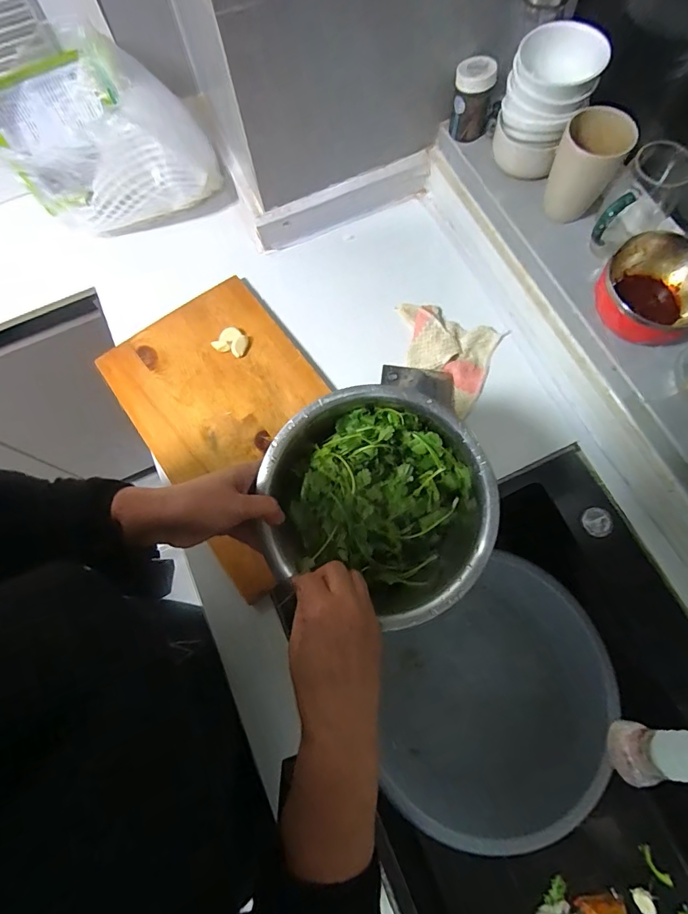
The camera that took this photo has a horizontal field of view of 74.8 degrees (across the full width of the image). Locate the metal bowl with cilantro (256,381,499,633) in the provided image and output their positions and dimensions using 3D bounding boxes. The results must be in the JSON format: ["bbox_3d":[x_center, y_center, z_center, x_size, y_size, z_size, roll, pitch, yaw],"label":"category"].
[{"bbox_3d":[0.032,0.046,0.438,0.218,0.108,0.213,-2,82,14],"label":"metal bowl with cilantro"}]

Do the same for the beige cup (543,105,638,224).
[{"bbox_3d":[0.291,-0.348,0.559,0.072,0.123,0.073,0,73,1],"label":"beige cup"}]

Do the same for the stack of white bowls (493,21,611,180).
[{"bbox_3d":[0.248,-0.442,0.564,0.100,0.125,0.084,22,75,8],"label":"stack of white bowls"}]

